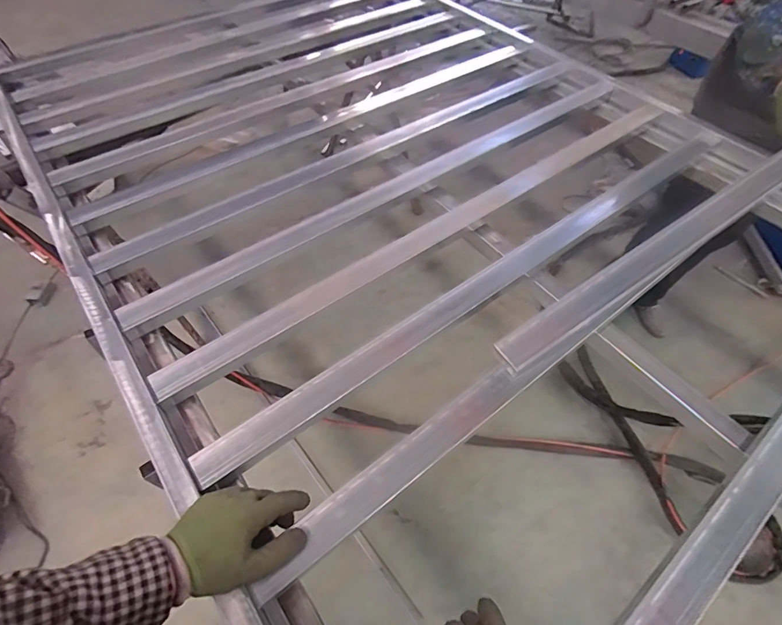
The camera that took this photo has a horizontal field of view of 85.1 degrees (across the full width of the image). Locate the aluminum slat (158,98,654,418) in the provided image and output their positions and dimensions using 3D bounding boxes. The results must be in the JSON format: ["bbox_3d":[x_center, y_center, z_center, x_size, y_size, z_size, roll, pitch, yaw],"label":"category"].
[{"bbox_3d":[0.145,-0.181,0.843,1.226,0.044,0.054,-31,61,-23],"label":"aluminum slat"}]

